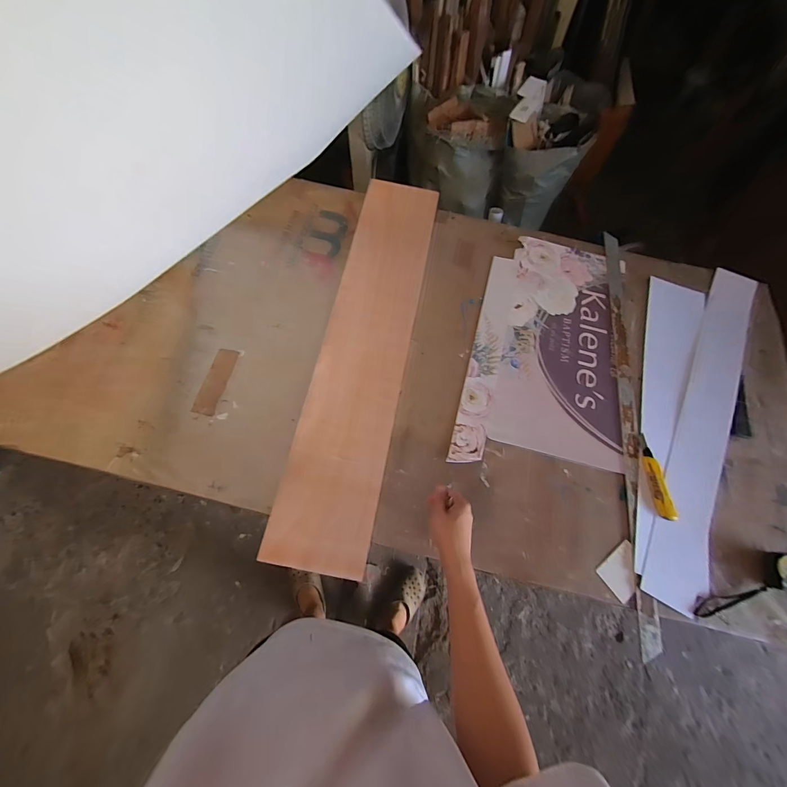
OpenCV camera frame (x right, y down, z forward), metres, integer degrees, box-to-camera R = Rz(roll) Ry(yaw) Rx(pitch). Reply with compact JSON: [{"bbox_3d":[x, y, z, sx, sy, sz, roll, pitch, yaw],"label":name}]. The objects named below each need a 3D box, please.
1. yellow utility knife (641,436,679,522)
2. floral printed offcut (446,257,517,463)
[{"bbox_3d":[0.555,0.177,0.743,0.034,0.022,0.172,-3,70,-4],"label":"yellow utility knife"},{"bbox_3d":[0.226,-0.103,0.844,0.073,0.010,0.559,16,69,3],"label":"floral printed offcut"}]

